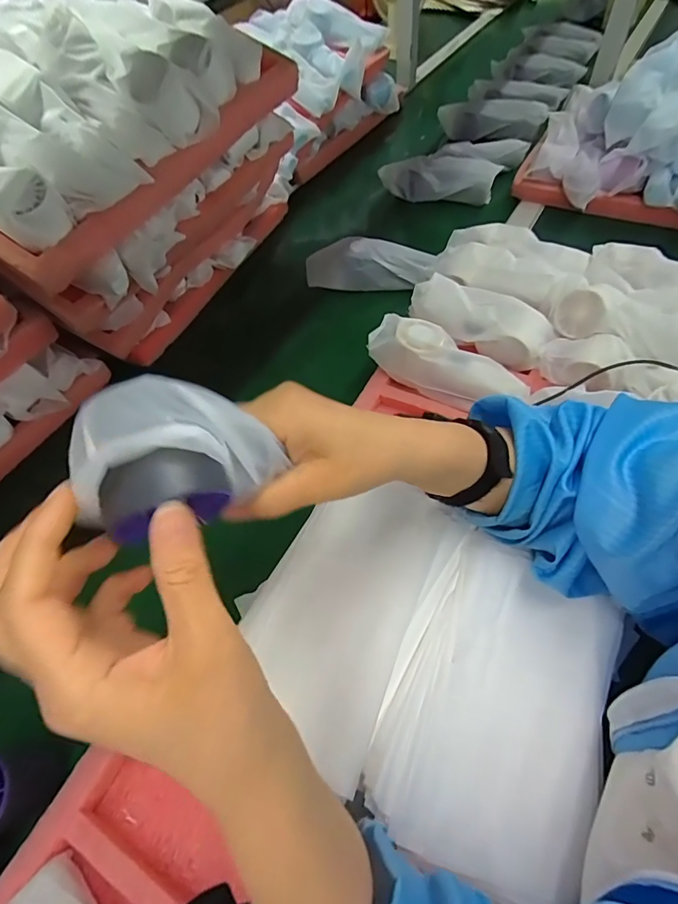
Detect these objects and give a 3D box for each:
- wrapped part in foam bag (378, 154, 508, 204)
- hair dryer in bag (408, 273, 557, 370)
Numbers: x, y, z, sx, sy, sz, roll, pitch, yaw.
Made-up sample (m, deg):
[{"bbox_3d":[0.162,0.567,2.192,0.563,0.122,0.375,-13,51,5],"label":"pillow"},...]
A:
[{"bbox_3d":[0.173,-0.476,0.781,0.194,0.056,0.060,11,58,13],"label":"wrapped part in foam bag"},{"bbox_3d":[0.165,-0.161,0.526,0.159,0.051,0.062,31,64,23],"label":"hair dryer in bag"}]

